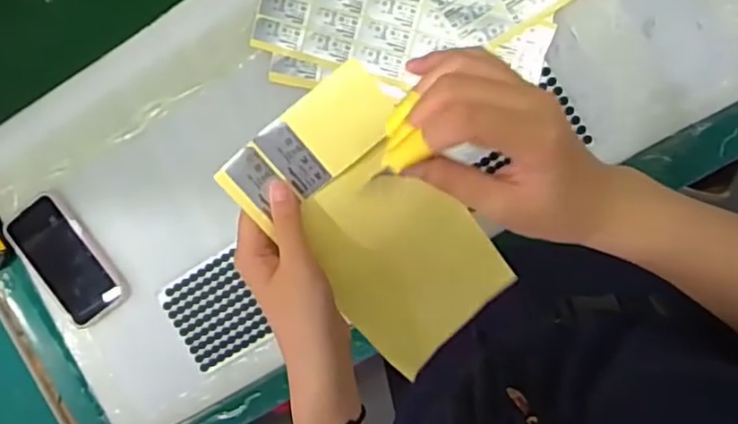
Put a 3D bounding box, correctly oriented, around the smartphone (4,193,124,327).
[{"bbox_3d":[-0.346,0.053,0.753,0.078,0.018,0.153,-40,88,9],"label":"smartphone"}]

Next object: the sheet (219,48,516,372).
[{"bbox_3d":[0.012,0.015,0.474,0.119,0.015,0.219,-41,115,-3],"label":"sheet"}]

